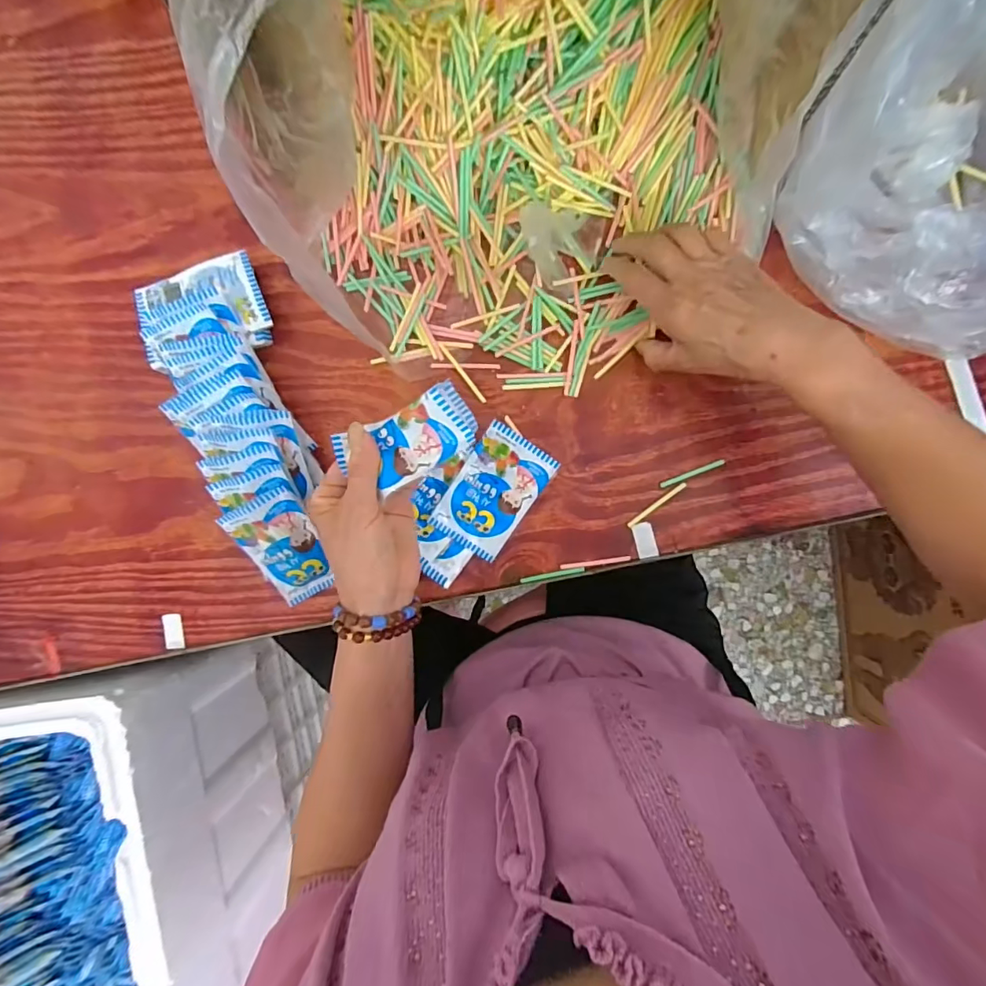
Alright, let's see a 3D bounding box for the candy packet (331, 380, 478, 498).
[{"bbox_3d":[-0.059,-0.033,0.329,0.096,0.028,0.048,-19,103,25],"label":"candy packet"}]

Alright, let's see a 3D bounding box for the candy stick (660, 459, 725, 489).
[{"bbox_3d":[0.174,-0.017,0.426,0.056,0.005,0.005,-22,91,4],"label":"candy stick"}]

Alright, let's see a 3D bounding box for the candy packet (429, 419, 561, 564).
[{"bbox_3d":[0.000,-0.001,0.415,0.066,0.007,0.102,33,99,-5],"label":"candy packet"}]

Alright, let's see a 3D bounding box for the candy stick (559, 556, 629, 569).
[{"bbox_3d":[0.091,0.062,0.433,0.061,0.004,0.005,-8,92,3],"label":"candy stick"}]

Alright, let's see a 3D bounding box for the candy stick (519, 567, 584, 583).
[{"bbox_3d":[0.053,0.073,0.434,0.057,0.005,0.004,-13,92,3],"label":"candy stick"}]

